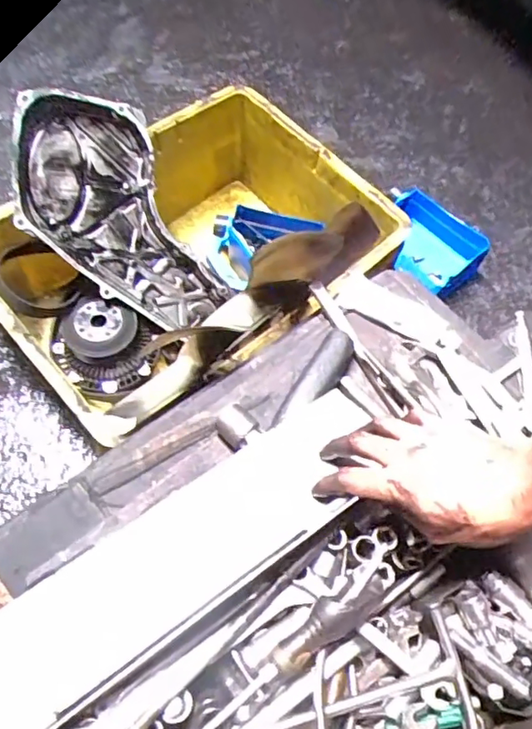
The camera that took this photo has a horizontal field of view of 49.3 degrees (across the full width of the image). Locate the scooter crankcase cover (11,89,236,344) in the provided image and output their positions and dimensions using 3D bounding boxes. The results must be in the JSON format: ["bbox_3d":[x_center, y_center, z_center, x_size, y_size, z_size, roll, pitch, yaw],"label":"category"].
[{"bbox_3d":[-0.217,-0.210,0.856,0.220,0.054,0.388,-45,116,-21],"label":"scooter crankcase cover"}]

